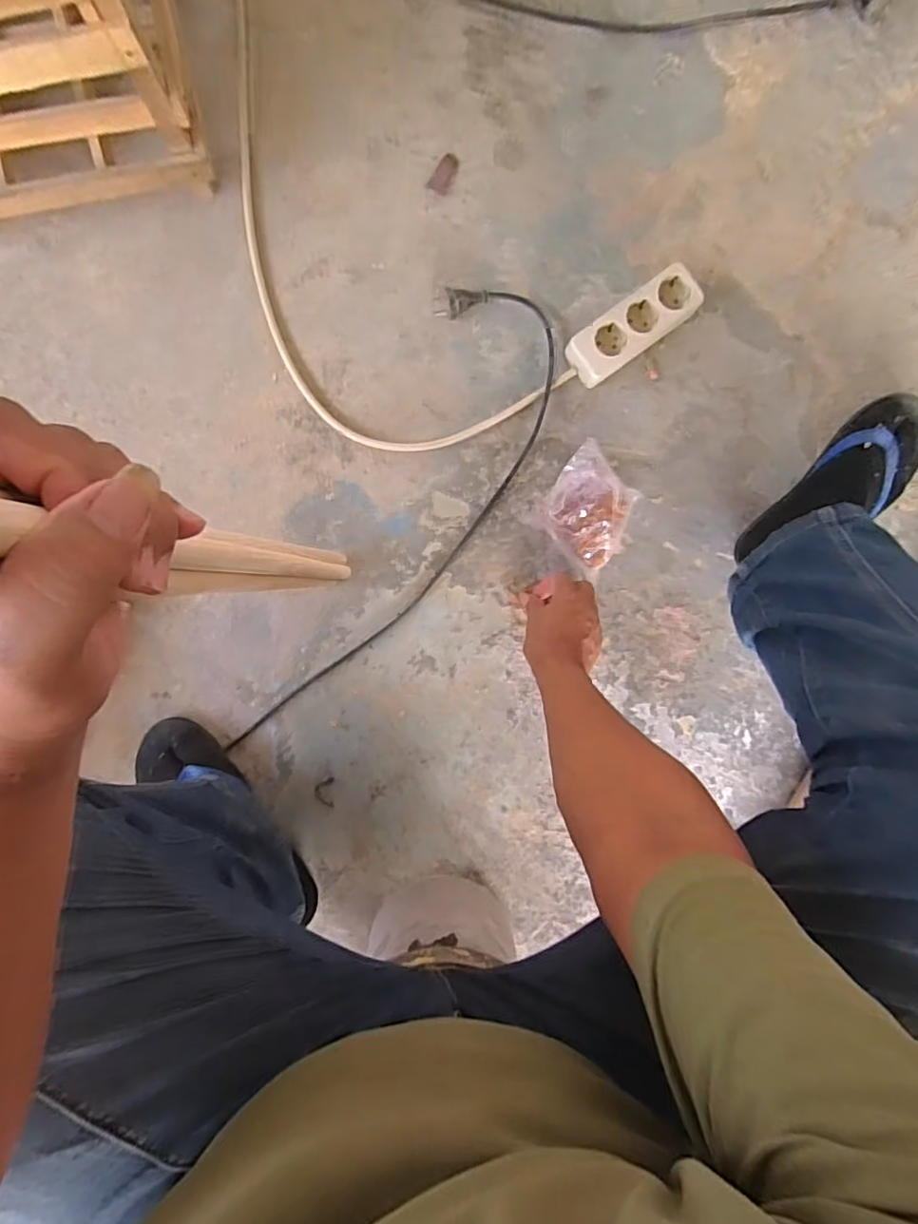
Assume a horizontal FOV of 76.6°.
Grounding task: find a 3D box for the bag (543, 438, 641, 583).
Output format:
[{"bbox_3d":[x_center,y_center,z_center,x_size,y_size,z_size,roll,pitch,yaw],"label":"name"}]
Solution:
[{"bbox_3d":[0.155,-0.117,0.683,0.119,0.050,0.108,41,90,-4],"label":"bag"}]

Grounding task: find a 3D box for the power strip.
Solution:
[{"bbox_3d":[0.202,-0.333,0.680,0.156,0.041,0.059,-36,94,-1],"label":"power strip"}]

